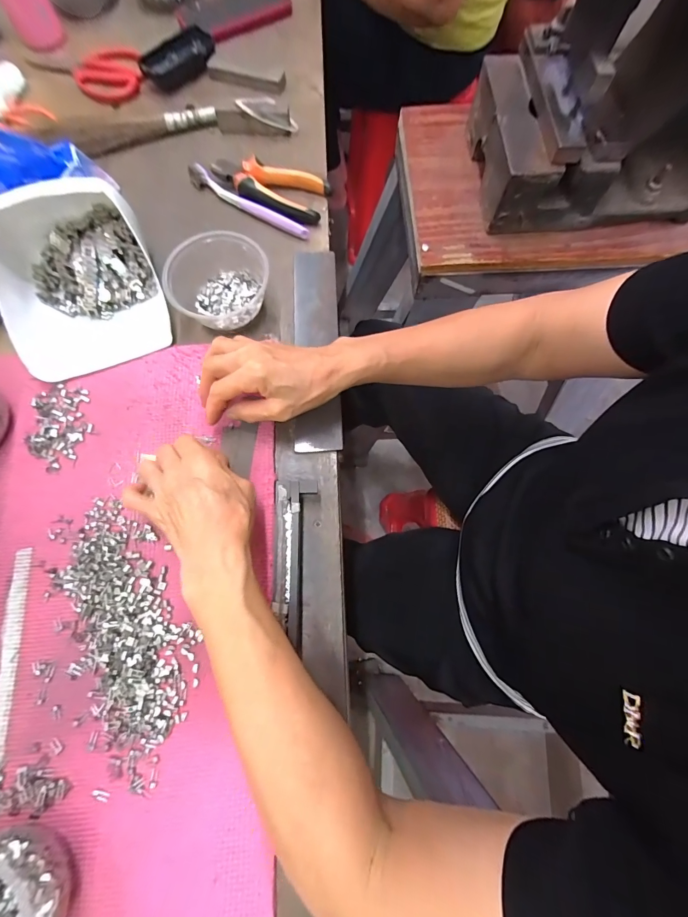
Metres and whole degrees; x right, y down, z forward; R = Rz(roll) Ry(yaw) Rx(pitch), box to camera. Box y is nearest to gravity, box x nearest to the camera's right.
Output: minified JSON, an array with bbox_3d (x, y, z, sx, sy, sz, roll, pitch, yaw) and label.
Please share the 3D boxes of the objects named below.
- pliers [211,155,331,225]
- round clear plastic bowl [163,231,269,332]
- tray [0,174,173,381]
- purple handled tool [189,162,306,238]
[{"bbox_3d":[-0.097,-0.335,0.448,0.148,0.027,0.067,13,75,5],"label":"pliers"},{"bbox_3d":[-0.136,-0.193,0.391,0.106,0.052,0.096,-34,77,-8],"label":"round clear plastic bowl"},{"bbox_3d":[-0.285,-0.192,0.372,0.158,0.080,0.174,-19,75,-4],"label":"tray"},{"bbox_3d":[-0.123,-0.323,0.450,0.185,0.019,0.018,32,76,7],"label":"purple handled tool"}]

